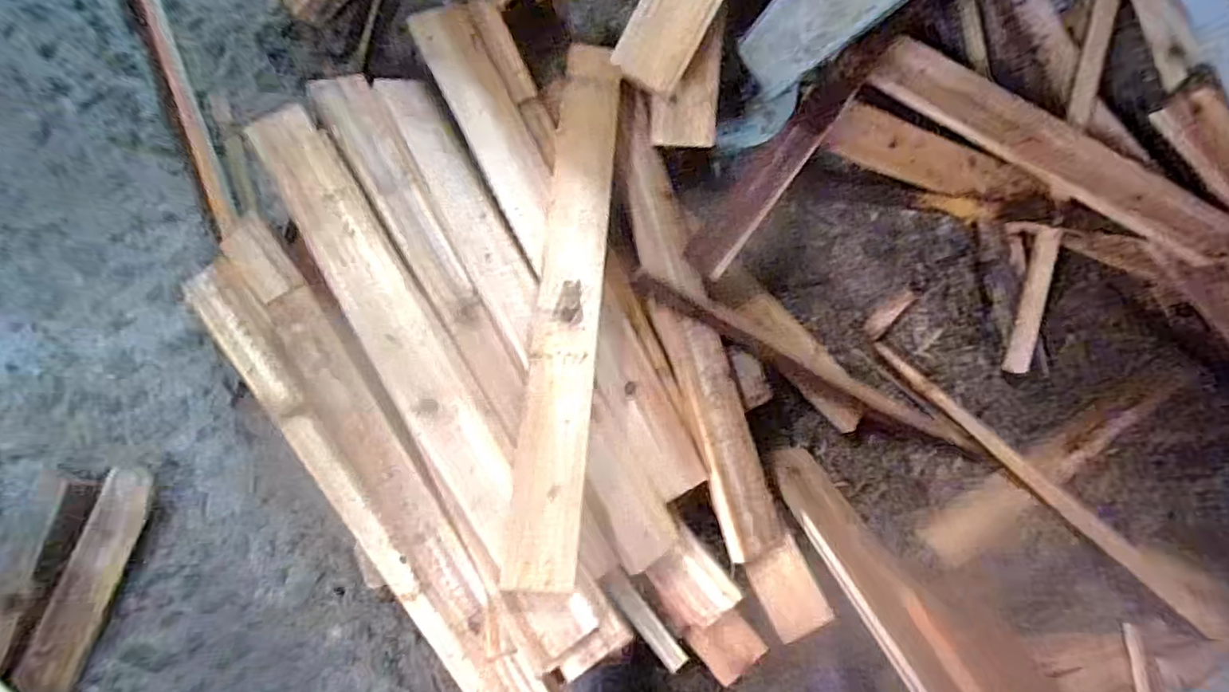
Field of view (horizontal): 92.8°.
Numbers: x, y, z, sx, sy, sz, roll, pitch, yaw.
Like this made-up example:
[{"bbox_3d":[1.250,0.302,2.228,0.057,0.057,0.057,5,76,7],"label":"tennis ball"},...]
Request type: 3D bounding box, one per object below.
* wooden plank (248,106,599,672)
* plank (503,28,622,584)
[{"bbox_3d":[-0.159,0.011,0.469,0.060,0.039,0.484,-32,79,-1],"label":"wooden plank"},{"bbox_3d":[-0.035,-0.059,0.490,0.053,0.015,0.481,7,70,-7],"label":"plank"}]

